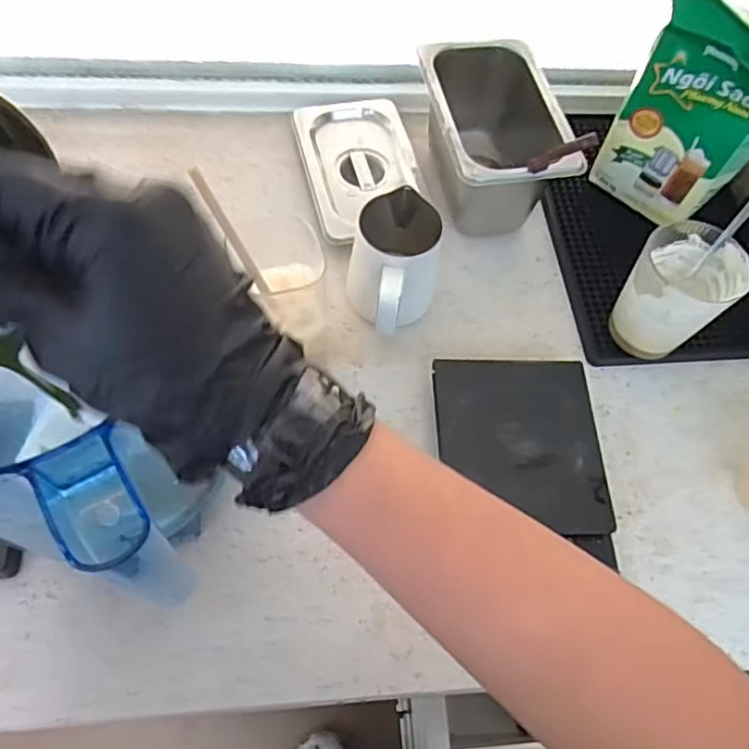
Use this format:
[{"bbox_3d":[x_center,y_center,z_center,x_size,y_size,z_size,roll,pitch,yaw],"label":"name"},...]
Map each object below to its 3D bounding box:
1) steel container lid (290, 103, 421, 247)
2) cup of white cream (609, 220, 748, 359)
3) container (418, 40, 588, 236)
[{"bbox_3d":[-0.012,-0.196,0.602,0.103,0.023,0.160,-11,64,-9],"label":"steel container lid"},{"bbox_3d":[0.241,-0.064,0.515,0.075,0.100,0.086,43,68,16],"label":"cup of white cream"},{"bbox_3d":[0.102,-0.212,0.577,0.106,0.093,0.164,-11,64,-9],"label":"container"}]

